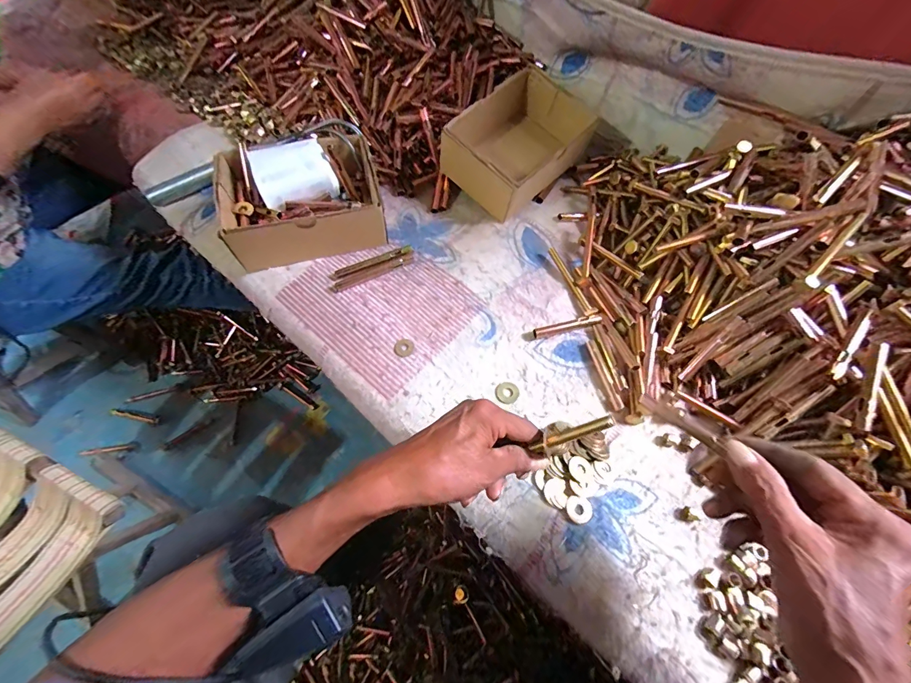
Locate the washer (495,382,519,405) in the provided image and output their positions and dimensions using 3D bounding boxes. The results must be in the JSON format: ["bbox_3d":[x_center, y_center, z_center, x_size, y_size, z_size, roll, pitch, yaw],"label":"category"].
[{"bbox_3d":[0.057,0.056,0.422,0.025,0.005,0.025,1,59,-2],"label":"washer"}]

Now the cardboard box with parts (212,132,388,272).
[{"bbox_3d":[-0.191,-0.179,0.484,0.177,0.094,0.128,-16,62,-12],"label":"cardboard box with parts"}]

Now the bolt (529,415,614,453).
[{"bbox_3d":[0.091,0.075,0.308,0.071,0.007,0.008,-31,56,29],"label":"bolt"}]

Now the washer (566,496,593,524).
[{"bbox_3d":[0.116,0.158,0.363,0.025,0.004,0.023,1,59,-2],"label":"washer"}]

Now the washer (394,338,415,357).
[{"bbox_3d":[-0.058,0.006,0.438,0.022,0.004,0.024,1,59,-2],"label":"washer"}]

